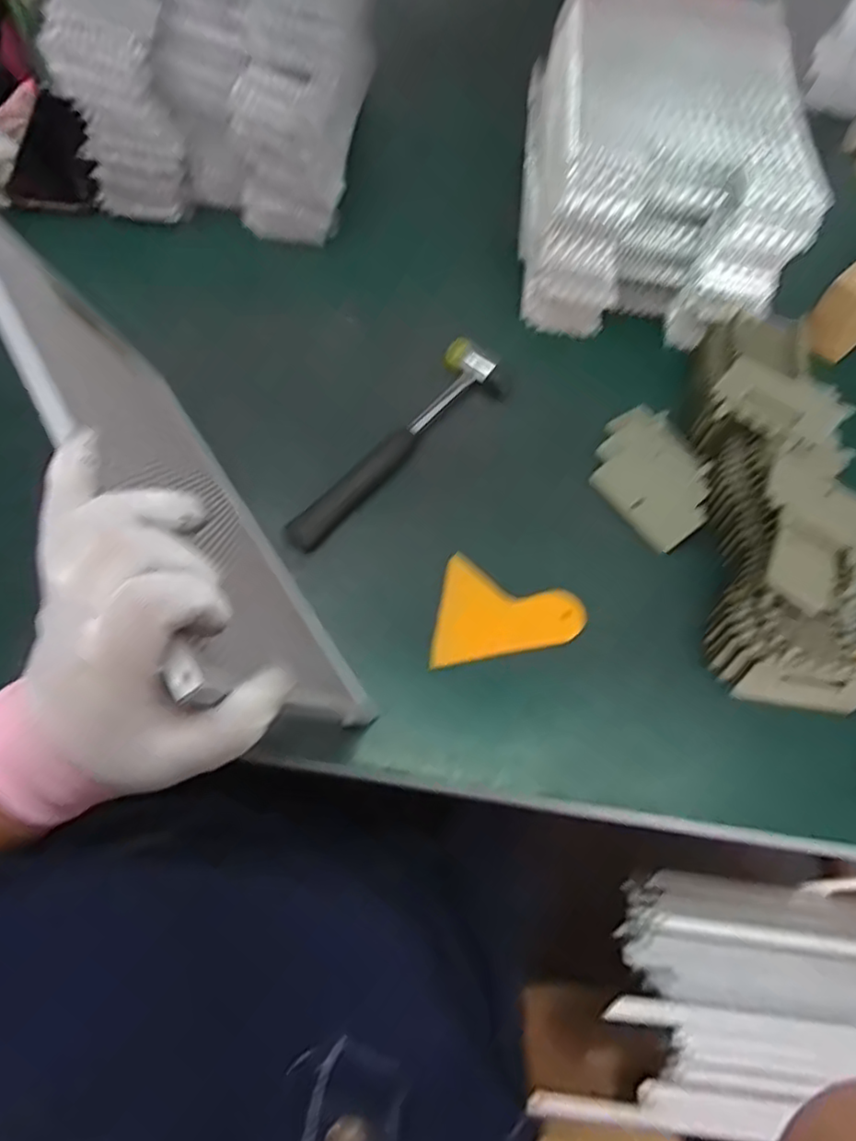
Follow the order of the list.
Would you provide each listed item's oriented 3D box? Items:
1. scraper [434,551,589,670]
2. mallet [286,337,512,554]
[{"bbox_3d":[0.058,0.037,0.462,0.101,0.009,0.081,12,63,3],"label":"scraper"},{"bbox_3d":[-0.015,-0.098,0.522,0.056,0.022,0.238,32,65,12],"label":"mallet"}]

